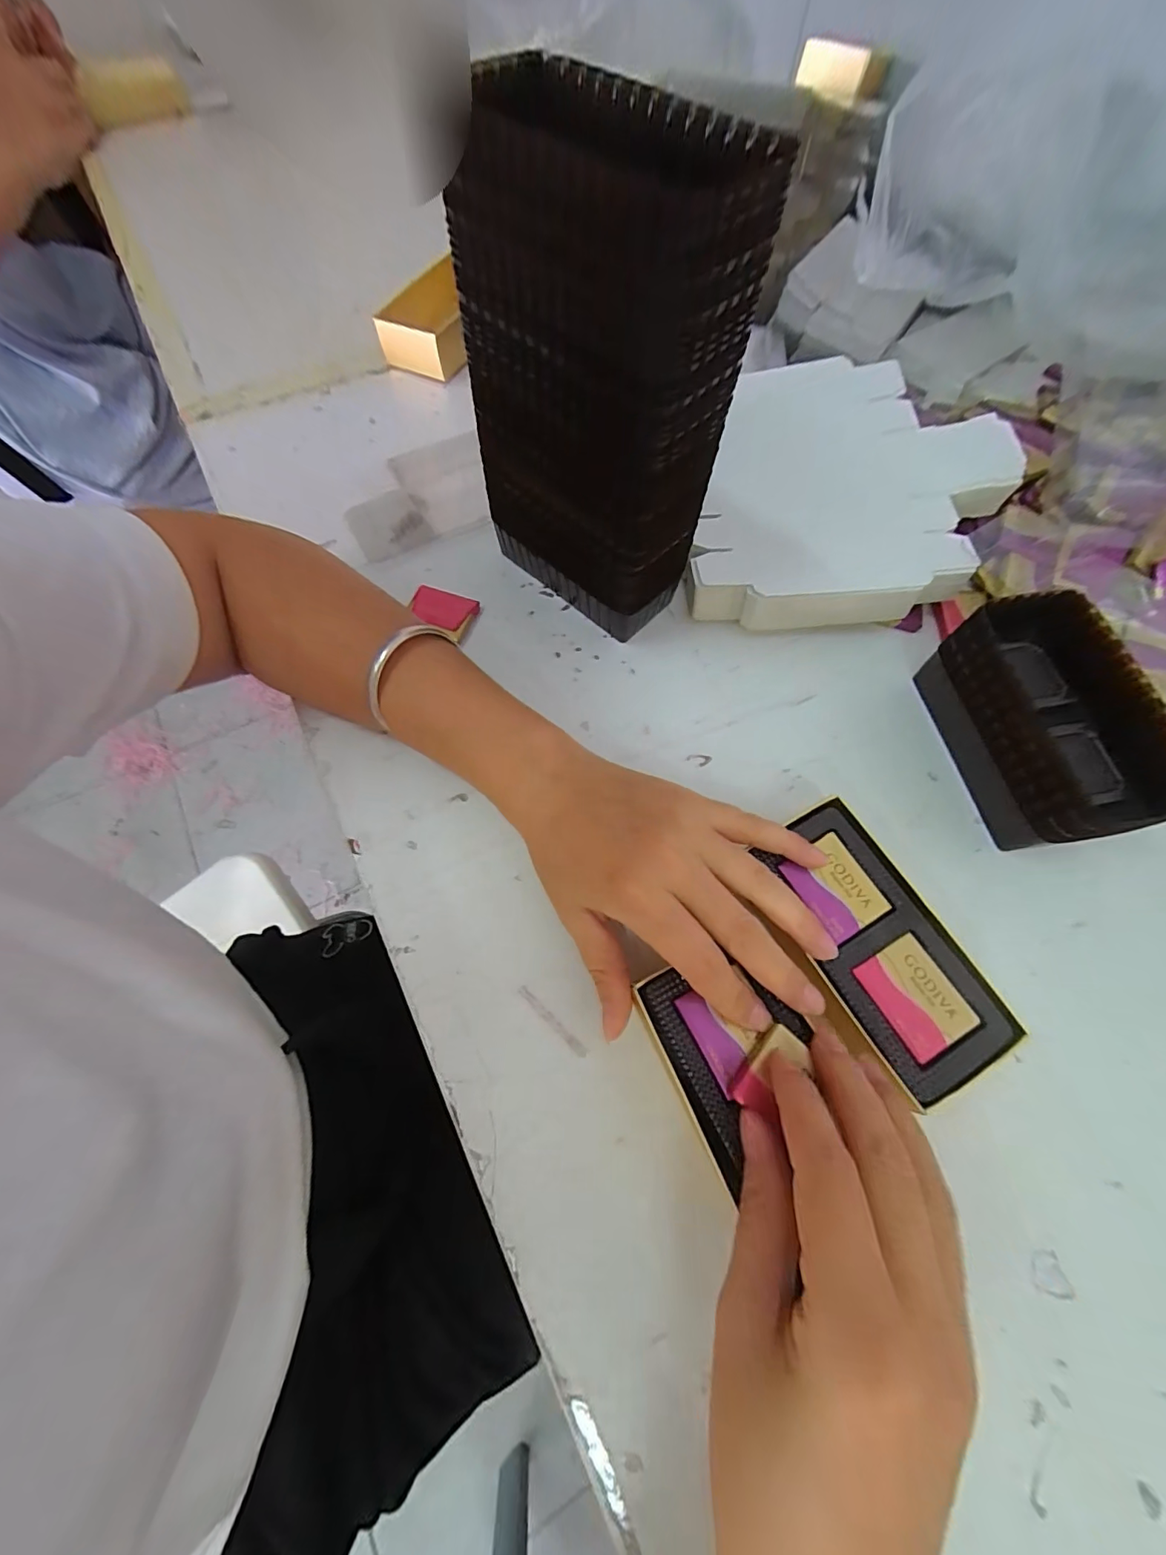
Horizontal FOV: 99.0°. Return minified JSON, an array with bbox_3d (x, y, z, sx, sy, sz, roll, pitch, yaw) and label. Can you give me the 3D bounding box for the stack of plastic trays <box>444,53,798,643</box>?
[{"bbox_3d":[0.006,-0.163,0.232,0.118,0.188,0.063,43,73,16],"label":"stack of plastic trays"}]

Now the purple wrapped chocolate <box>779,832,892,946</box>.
[{"bbox_3d":[0.109,0.047,0.214,0.030,0.004,0.038,-28,70,-12],"label":"purple wrapped chocolate"}]

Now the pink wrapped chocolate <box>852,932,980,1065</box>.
[{"bbox_3d":[0.132,0.087,0.199,0.031,0.004,0.038,-26,70,-11],"label":"pink wrapped chocolate"}]

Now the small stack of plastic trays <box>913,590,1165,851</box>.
[{"bbox_3d":[0.224,-0.025,0.248,0.061,0.059,0.117,-7,67,-3],"label":"small stack of plastic trays"}]

